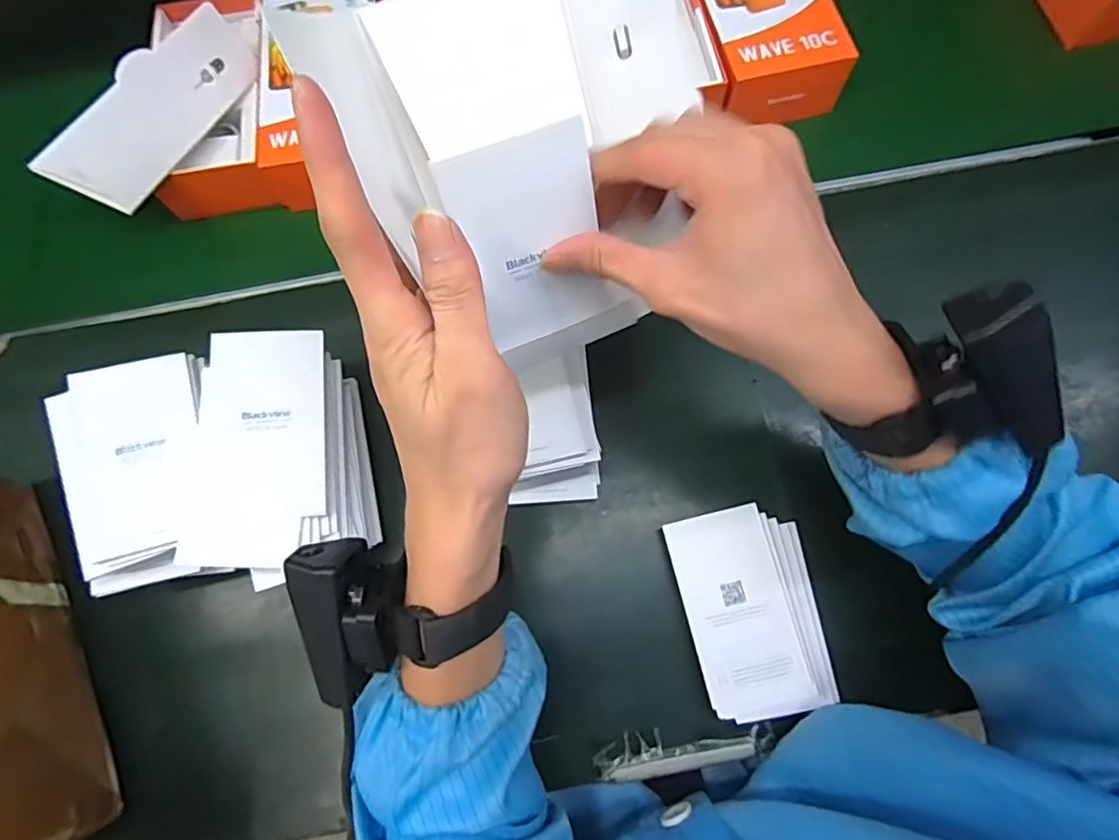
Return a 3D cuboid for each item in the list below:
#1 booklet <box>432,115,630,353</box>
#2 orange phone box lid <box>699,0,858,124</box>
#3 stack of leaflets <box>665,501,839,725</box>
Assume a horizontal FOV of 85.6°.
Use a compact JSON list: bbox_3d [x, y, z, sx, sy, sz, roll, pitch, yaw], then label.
[{"bbox_3d":[-0.010,-0.081,0.284,0.064,0.106,0.006,-24,50,-4],"label":"booklet"},{"bbox_3d":[0.164,-0.344,0.515,0.103,0.058,0.197,-12,70,-2],"label":"orange phone box lid"},{"bbox_3d":[0.131,0.127,0.404,0.090,0.022,0.131,-13,70,-2],"label":"stack of leaflets"}]

